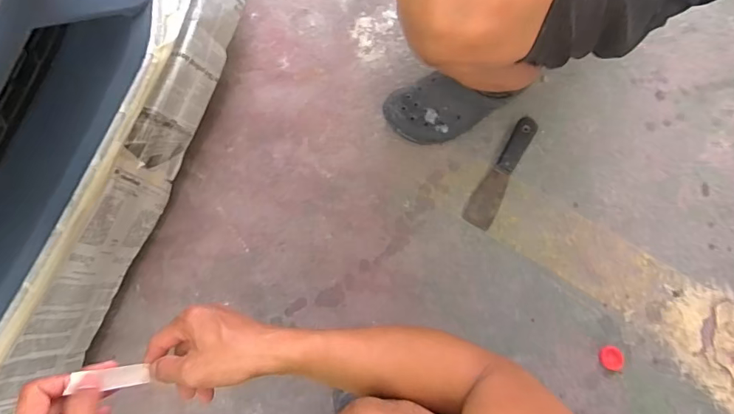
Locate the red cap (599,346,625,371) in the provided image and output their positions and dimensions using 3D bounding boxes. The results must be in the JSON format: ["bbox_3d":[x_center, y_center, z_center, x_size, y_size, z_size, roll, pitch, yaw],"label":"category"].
[{"bbox_3d":[0.386,0.238,0.695,0.034,0.011,0.036,0,81,-2],"label":"red cap"}]

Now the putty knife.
[{"bbox_3d":[0.220,-0.058,0.718,0.048,0.025,0.193,28,81,3],"label":"putty knife"}]

